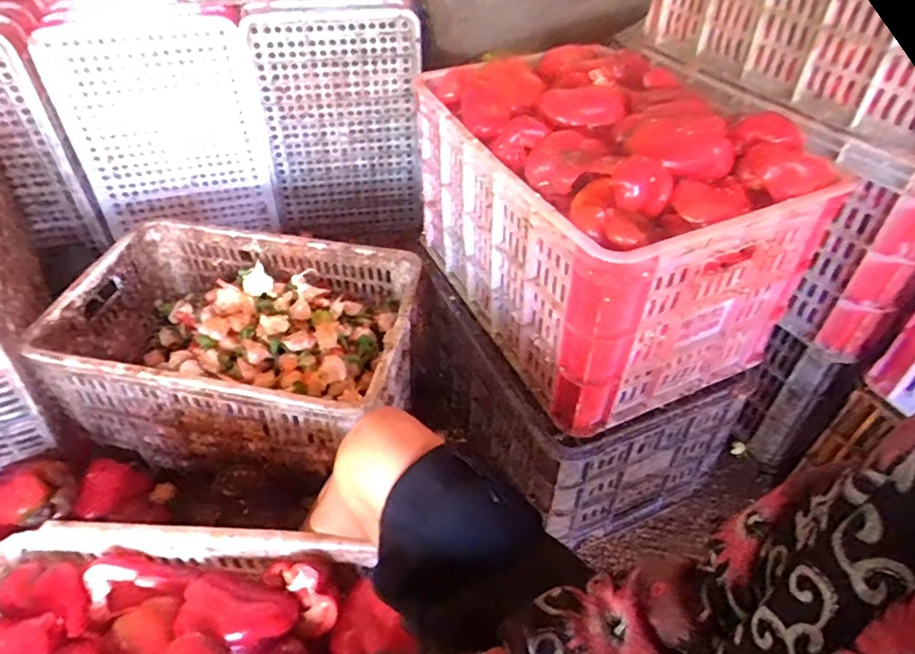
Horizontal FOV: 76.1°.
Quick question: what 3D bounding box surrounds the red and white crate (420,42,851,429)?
[{"bbox_3d":[0.189,-0.156,0.813,0.347,0.326,0.452,-15,46,-17],"label":"red and white crate"}]

